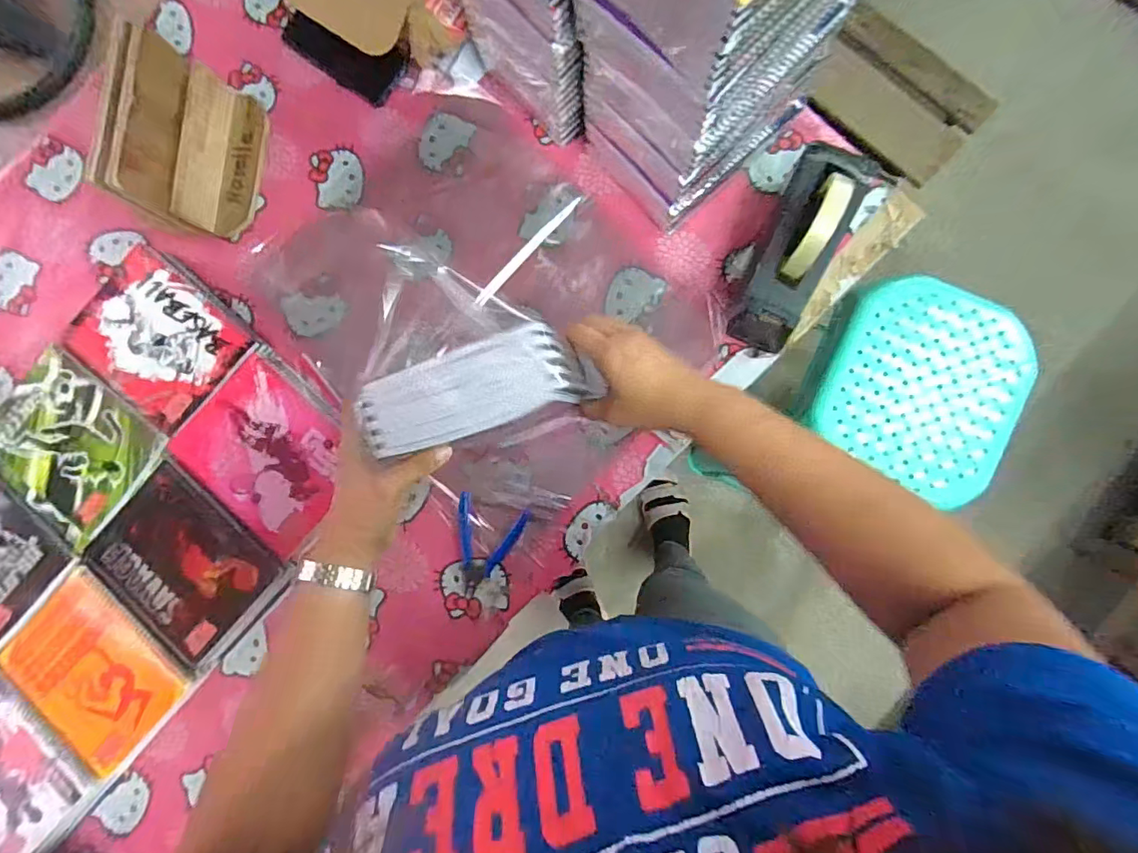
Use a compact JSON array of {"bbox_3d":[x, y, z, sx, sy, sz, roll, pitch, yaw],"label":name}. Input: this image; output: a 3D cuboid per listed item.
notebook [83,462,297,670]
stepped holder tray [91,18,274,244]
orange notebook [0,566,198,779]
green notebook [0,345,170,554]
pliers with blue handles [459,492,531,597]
[{"bbox_3d":[-0.453,0.162,0.607,0.211,0.009,0.171,40,89,4],"label":"notebook"},{"bbox_3d":[-0.460,-0.342,0.619,0.109,0.126,0.189,6,88,4],"label":"stepped holder tray"},{"bbox_3d":[-0.562,0.287,0.613,0.201,0.009,0.160,45,86,2],"label":"orange notebook"},{"bbox_3d":[-0.610,0.024,0.628,0.199,0.020,0.175,39,89,4],"label":"green notebook"},{"bbox_3d":[-0.107,0.148,0.630,0.082,0.017,0.116,18,88,4],"label":"pliers with blue handles"}]

